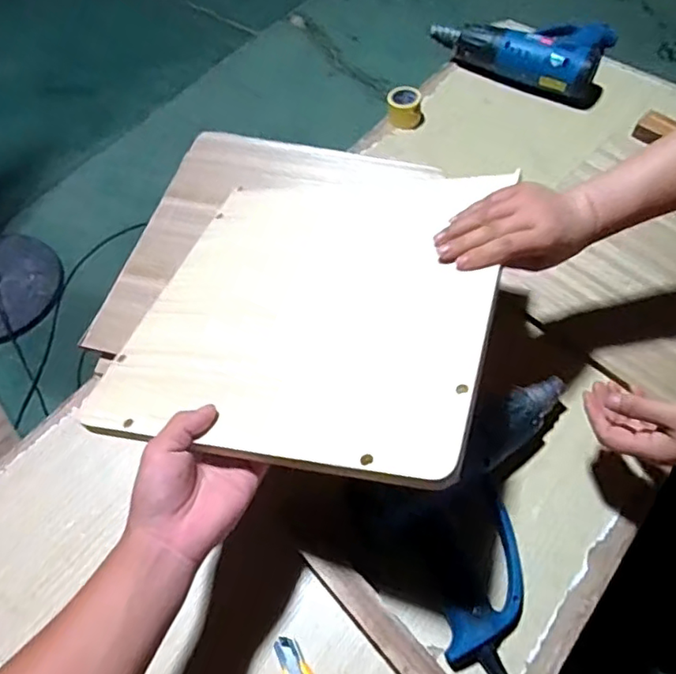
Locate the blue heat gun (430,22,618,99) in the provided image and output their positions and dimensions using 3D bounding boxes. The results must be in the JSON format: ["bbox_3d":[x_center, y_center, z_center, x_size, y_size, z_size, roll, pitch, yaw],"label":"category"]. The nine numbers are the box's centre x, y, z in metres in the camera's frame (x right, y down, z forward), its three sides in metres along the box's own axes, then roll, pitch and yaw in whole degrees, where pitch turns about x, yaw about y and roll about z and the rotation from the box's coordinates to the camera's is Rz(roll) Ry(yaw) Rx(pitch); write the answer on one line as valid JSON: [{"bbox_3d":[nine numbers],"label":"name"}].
[{"bbox_3d":[0.305,-0.497,0.945,0.269,0.062,0.187,26,64,17],"label":"blue heat gun"}]

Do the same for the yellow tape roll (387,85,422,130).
[{"bbox_3d":[0.103,-0.357,0.893,0.049,0.038,0.052,0,60,3],"label":"yellow tape roll"}]

